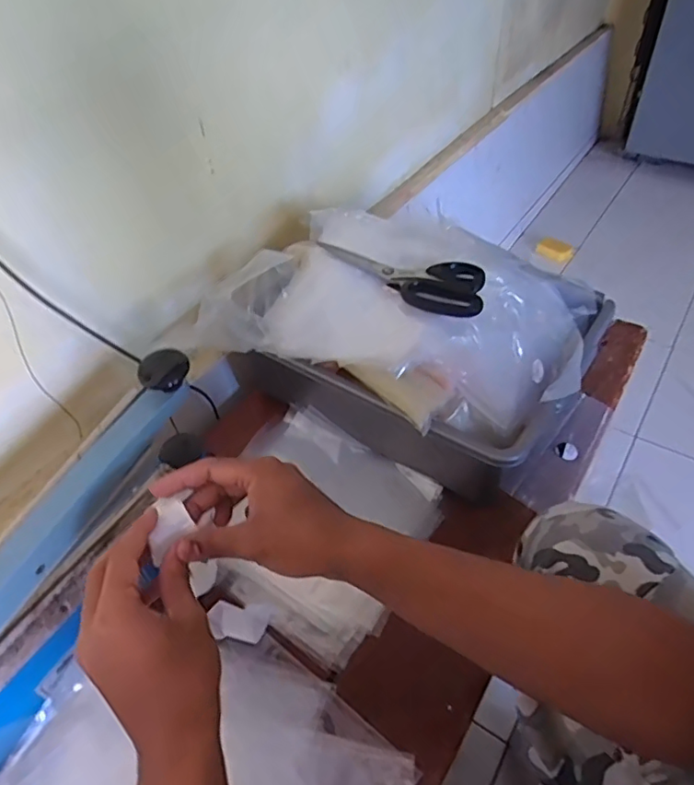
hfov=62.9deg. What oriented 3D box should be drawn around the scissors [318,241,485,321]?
[{"bbox_3d":[0.051,-0.125,0.611,0.196,0.023,0.078,17,47,18],"label":"scissors"}]

